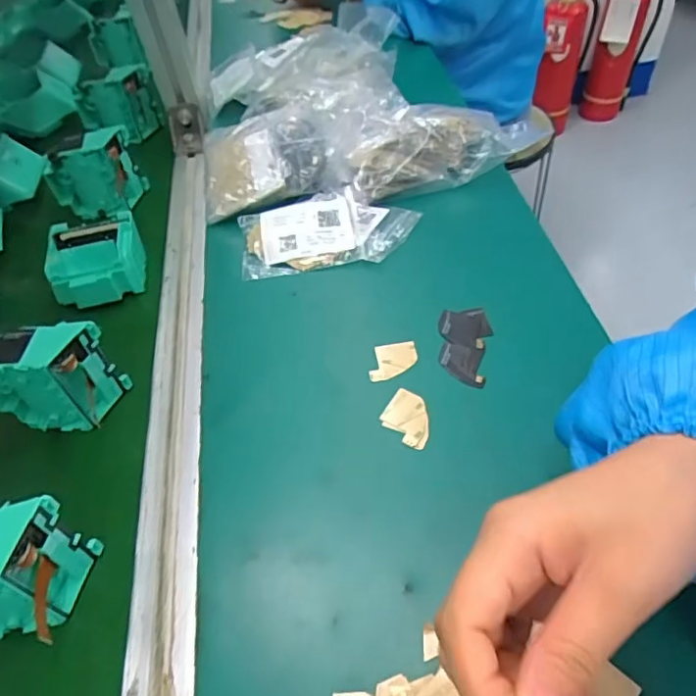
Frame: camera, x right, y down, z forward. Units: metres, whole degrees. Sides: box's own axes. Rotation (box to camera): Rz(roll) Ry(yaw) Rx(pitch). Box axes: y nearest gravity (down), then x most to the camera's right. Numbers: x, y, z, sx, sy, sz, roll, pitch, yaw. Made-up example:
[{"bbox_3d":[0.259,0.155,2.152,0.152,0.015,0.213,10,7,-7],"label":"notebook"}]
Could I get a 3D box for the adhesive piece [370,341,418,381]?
[{"bbox_3d":[0.033,0.009,0.415,0.039,0.006,0.030,-14,49,-4],"label":"adhesive piece"}]

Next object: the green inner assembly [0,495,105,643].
[{"bbox_3d":[-0.186,0.124,0.301,0.073,0.083,0.052,-6,49,3],"label":"green inner assembly"}]

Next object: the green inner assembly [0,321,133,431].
[{"bbox_3d":[-0.206,0.020,0.383,0.079,0.069,0.036,-6,49,3],"label":"green inner assembly"}]

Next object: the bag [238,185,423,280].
[{"bbox_3d":[-0.018,-0.109,0.504,0.156,0.028,0.089,-7,49,2],"label":"bag"}]

